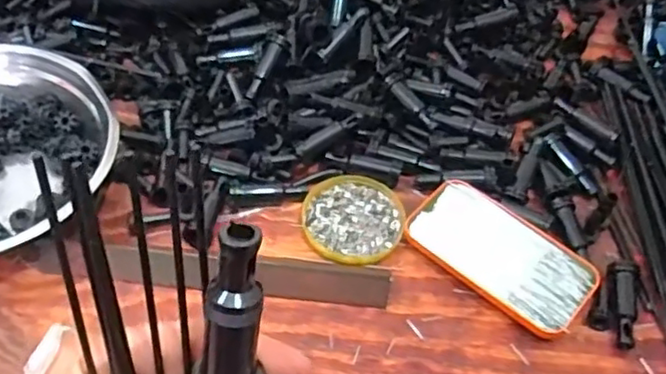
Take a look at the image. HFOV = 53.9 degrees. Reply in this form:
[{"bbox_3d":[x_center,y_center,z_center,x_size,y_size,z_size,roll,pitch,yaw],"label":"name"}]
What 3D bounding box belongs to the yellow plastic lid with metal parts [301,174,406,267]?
[{"bbox_3d":[0.017,0.026,0.543,0.082,0.010,0.083,2,51,-3],"label":"yellow plastic lid with metal parts"}]

